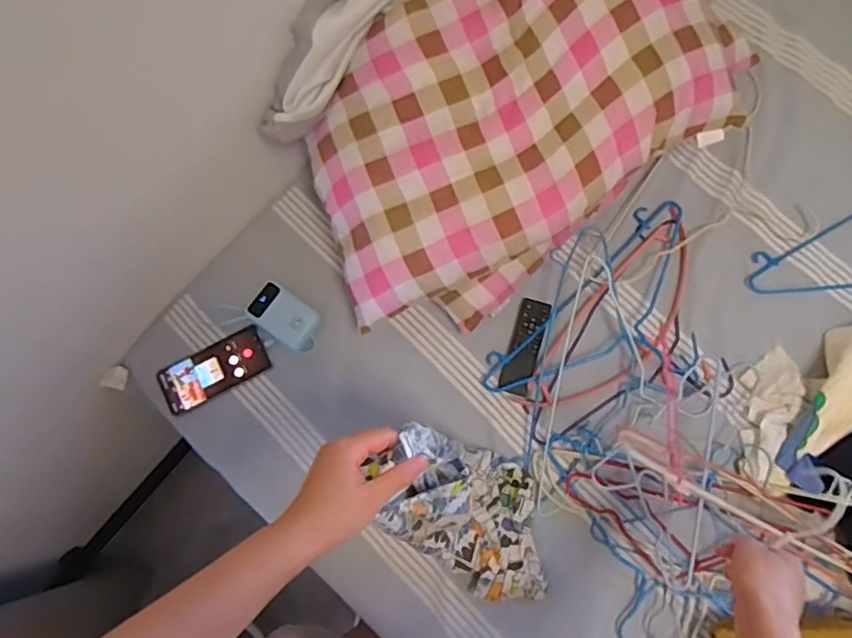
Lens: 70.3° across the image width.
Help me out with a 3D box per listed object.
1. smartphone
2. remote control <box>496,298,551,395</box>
[{"bbox_3d":[-0.320,0.078,0.920,0.162,0.013,0.075,-28,85,-6],"label":"smartphone"},{"bbox_3d":[0.147,0.041,0.891,0.045,0.015,0.141,17,79,5],"label":"remote control"}]

